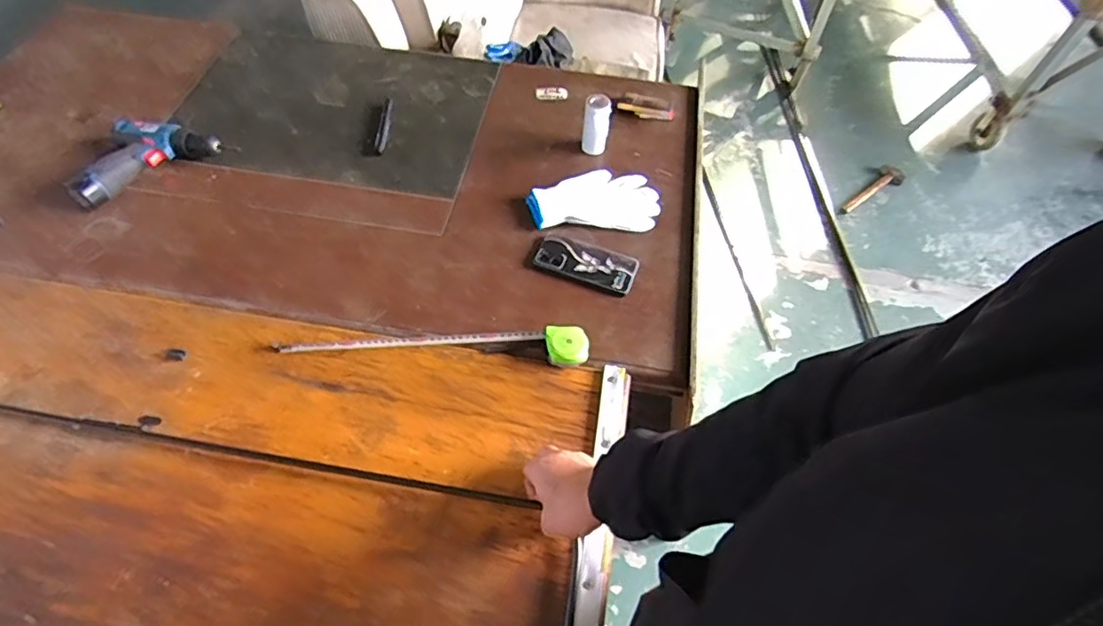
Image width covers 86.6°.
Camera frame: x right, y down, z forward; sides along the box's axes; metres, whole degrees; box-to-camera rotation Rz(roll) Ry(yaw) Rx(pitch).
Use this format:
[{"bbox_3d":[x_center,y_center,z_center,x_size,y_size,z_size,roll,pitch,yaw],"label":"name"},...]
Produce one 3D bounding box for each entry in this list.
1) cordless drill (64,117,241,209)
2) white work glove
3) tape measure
[{"bbox_3d":[-0.668,-0.250,0.987,0.206,0.047,0.176,2,56,-2],"label":"cordless drill"},{"bbox_3d":[0.073,-0.192,0.994,0.217,0.024,0.113,1,56,-2],"label":"white work glove"},{"bbox_3d":[-0.169,0.048,0.821,0.443,0.038,0.059,-1,56,-3],"label":"tape measure"}]

